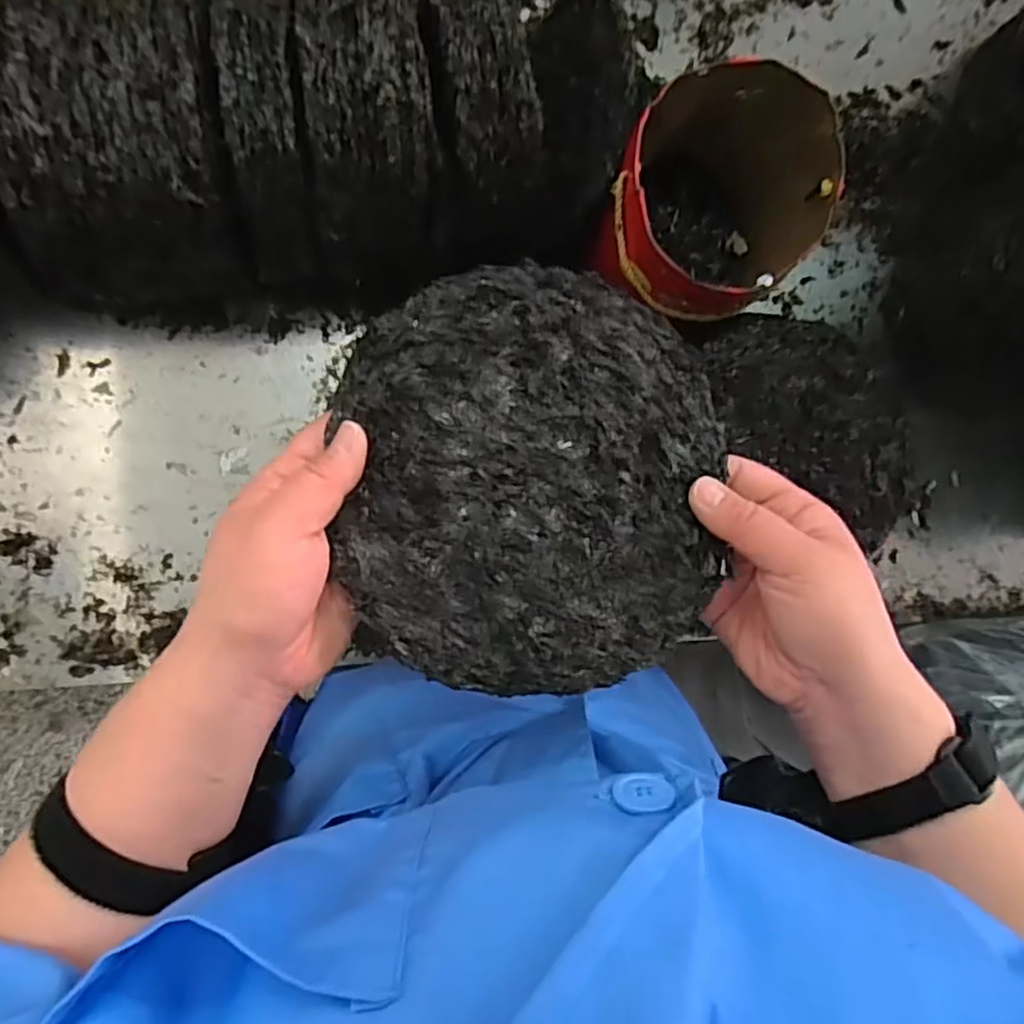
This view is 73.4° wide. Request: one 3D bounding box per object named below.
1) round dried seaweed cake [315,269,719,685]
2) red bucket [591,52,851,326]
[{"bbox_3d":[0.012,-0.018,0.317,0.176,0.015,0.190,1,81,-8],"label":"round dried seaweed cake"},{"bbox_3d":[0.151,-0.246,0.574,0.150,0.175,0.169,41,88,-7],"label":"red bucket"}]

